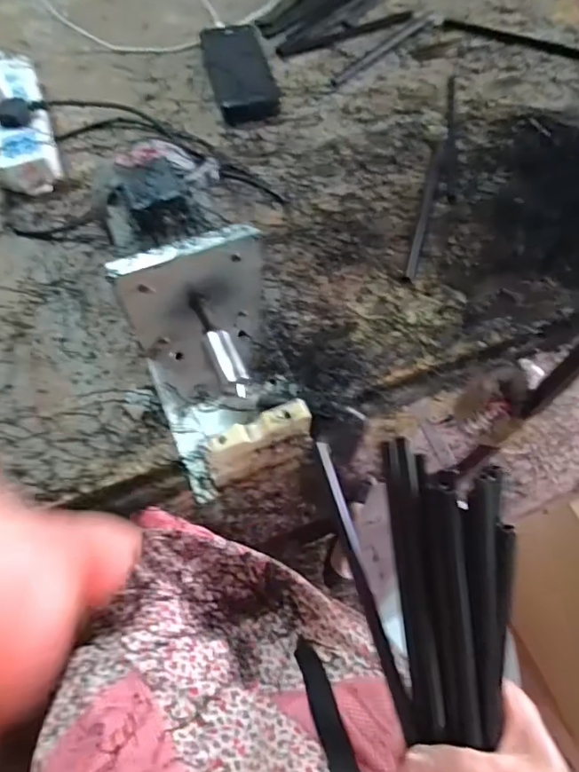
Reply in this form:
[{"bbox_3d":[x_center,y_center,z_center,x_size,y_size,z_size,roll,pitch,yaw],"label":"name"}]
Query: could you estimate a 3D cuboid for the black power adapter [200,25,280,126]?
[{"bbox_3d":[-0.059,-0.392,0.645,0.073,0.029,0.159,-12,66,-8],"label":"black power adapter"}]

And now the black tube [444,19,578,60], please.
[{"bbox_3d":[0.310,-0.468,0.705,0.201,0.007,0.017,20,65,7],"label":"black tube"}]

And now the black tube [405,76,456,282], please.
[{"bbox_3d":[0.167,-0.248,0.592,0.017,0.016,0.332,16,65,5],"label":"black tube"}]

